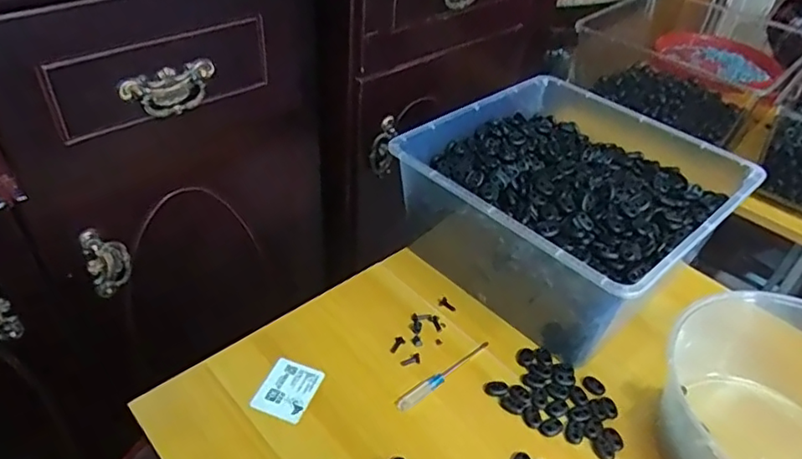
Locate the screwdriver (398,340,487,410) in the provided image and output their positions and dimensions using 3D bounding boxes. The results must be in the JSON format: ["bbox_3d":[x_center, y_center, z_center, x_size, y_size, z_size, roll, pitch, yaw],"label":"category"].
[{"bbox_3d":[0.044,0.139,0.562,0.119,0.009,0.013,-28,51,-33],"label":"screwdriver"}]

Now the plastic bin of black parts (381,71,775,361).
[{"bbox_3d":[0.190,-0.032,0.671,0.311,0.137,0.294,-30,51,-34],"label":"plastic bin of black parts"}]

